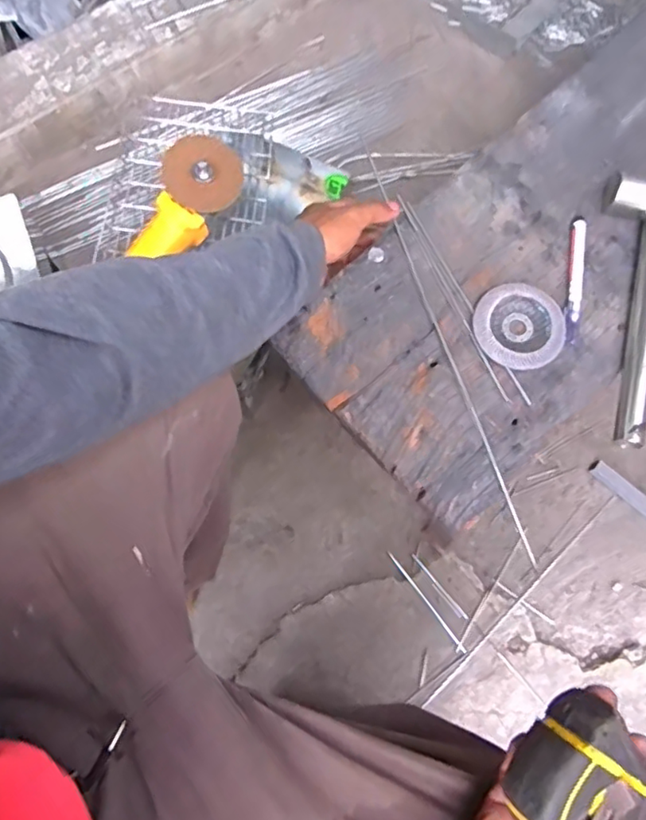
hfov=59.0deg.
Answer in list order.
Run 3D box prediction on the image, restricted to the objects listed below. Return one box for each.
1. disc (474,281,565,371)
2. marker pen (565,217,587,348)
[{"bbox_3d":[0.181,-0.077,0.526,0.078,0.012,0.080,-33,76,-11],"label":"disc"},{"bbox_3d":[0.240,-0.125,0.540,0.015,0.008,0.132,11,72,2],"label":"marker pen"}]

